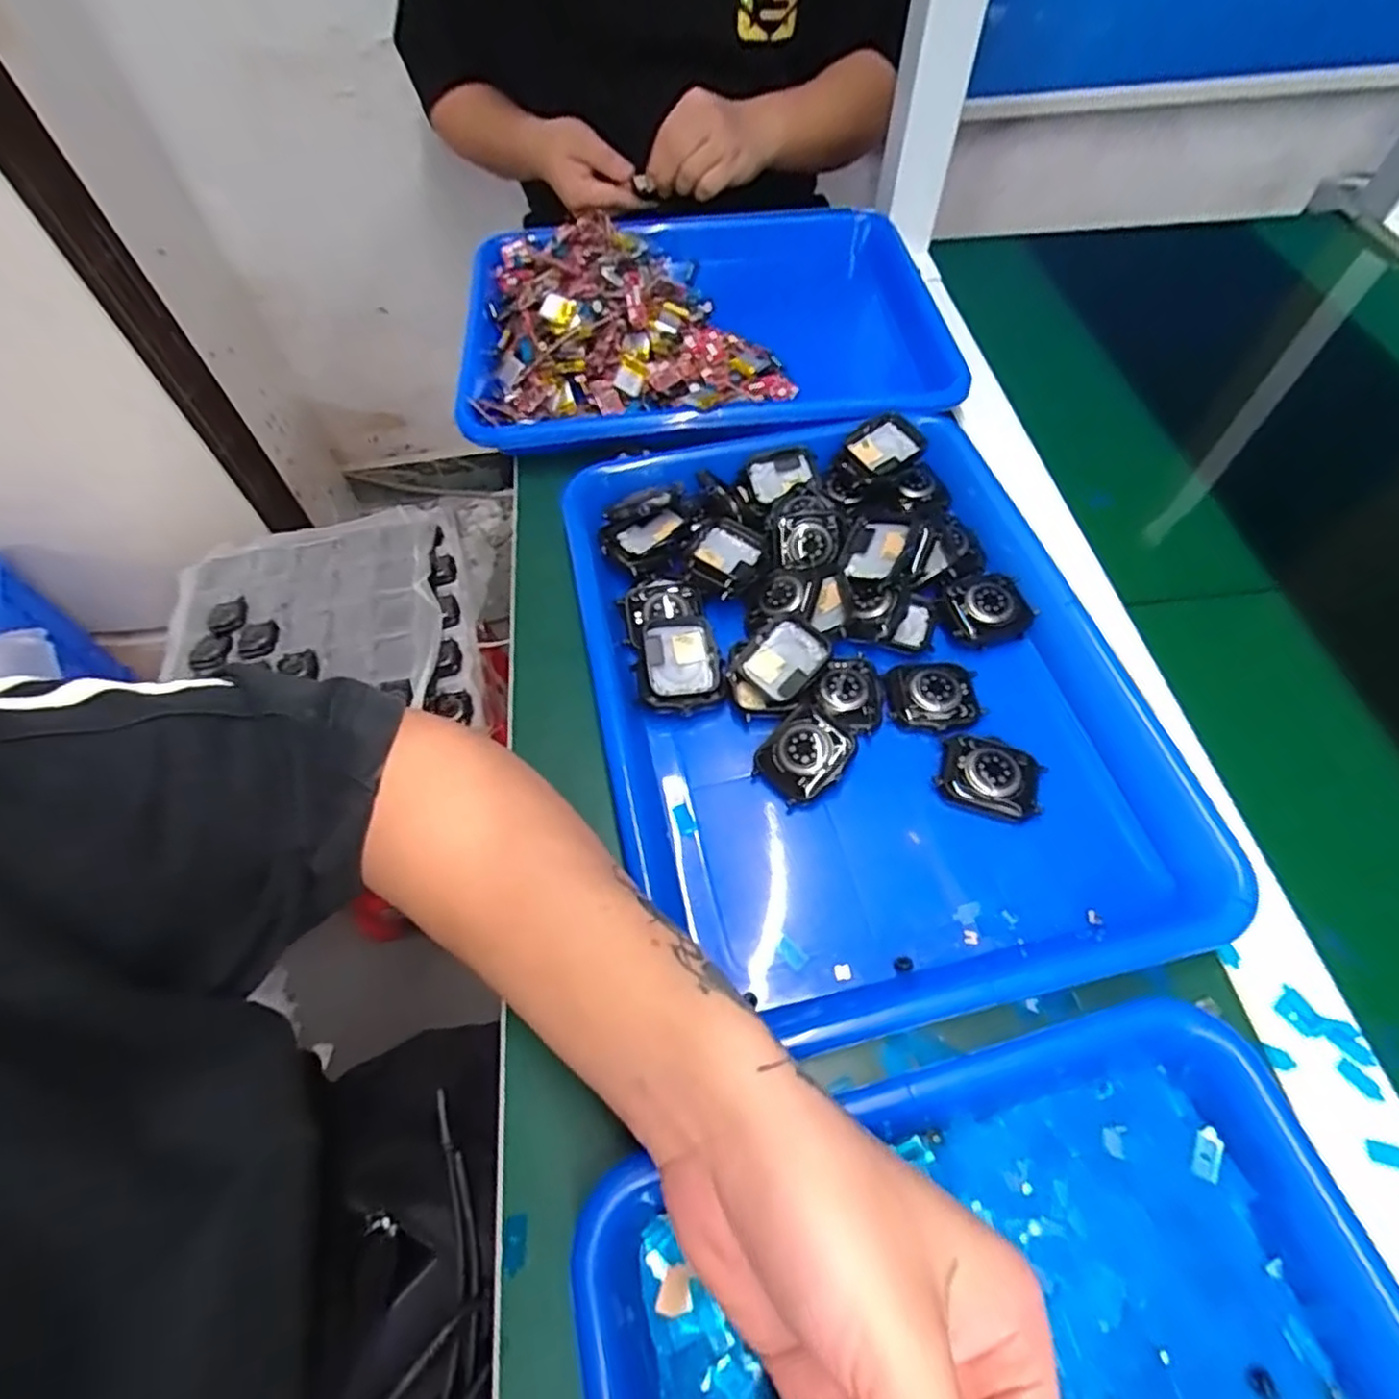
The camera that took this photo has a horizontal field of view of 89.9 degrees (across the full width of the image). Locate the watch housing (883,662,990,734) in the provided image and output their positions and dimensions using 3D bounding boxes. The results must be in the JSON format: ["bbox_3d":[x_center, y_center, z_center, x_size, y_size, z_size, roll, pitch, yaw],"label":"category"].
[{"bbox_3d":[0.118,-0.002,0.351,0.045,0.007,0.039,-5,58,-1],"label":"watch housing"}]

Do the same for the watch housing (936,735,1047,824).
[{"bbox_3d":[0.136,0.037,0.329,0.045,0.013,0.034,16,61,12],"label":"watch housing"}]

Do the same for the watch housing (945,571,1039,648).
[{"bbox_3d":[0.154,-0.049,0.373,0.042,0.012,0.036,-9,59,-3],"label":"watch housing"}]

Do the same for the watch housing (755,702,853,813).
[{"bbox_3d":[0.050,0.027,0.334,0.046,0.011,0.037,-42,65,-8],"label":"watch housing"}]

